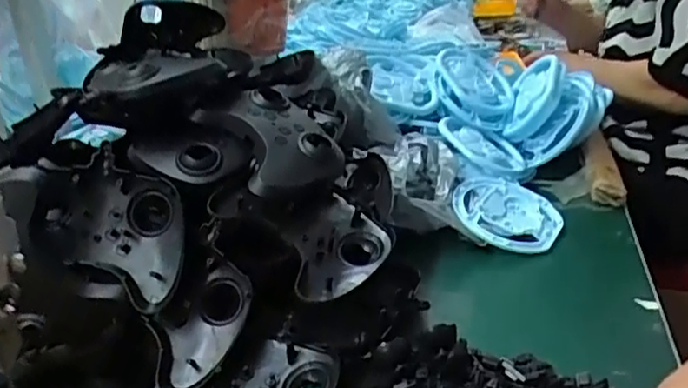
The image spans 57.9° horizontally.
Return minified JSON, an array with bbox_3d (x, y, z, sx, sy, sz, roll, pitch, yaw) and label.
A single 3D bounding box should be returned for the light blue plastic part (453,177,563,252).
[{"bbox_3d":[0.155,0.018,0.590,0.096,0.016,0.111,27,38,20],"label":"light blue plastic part"}]

